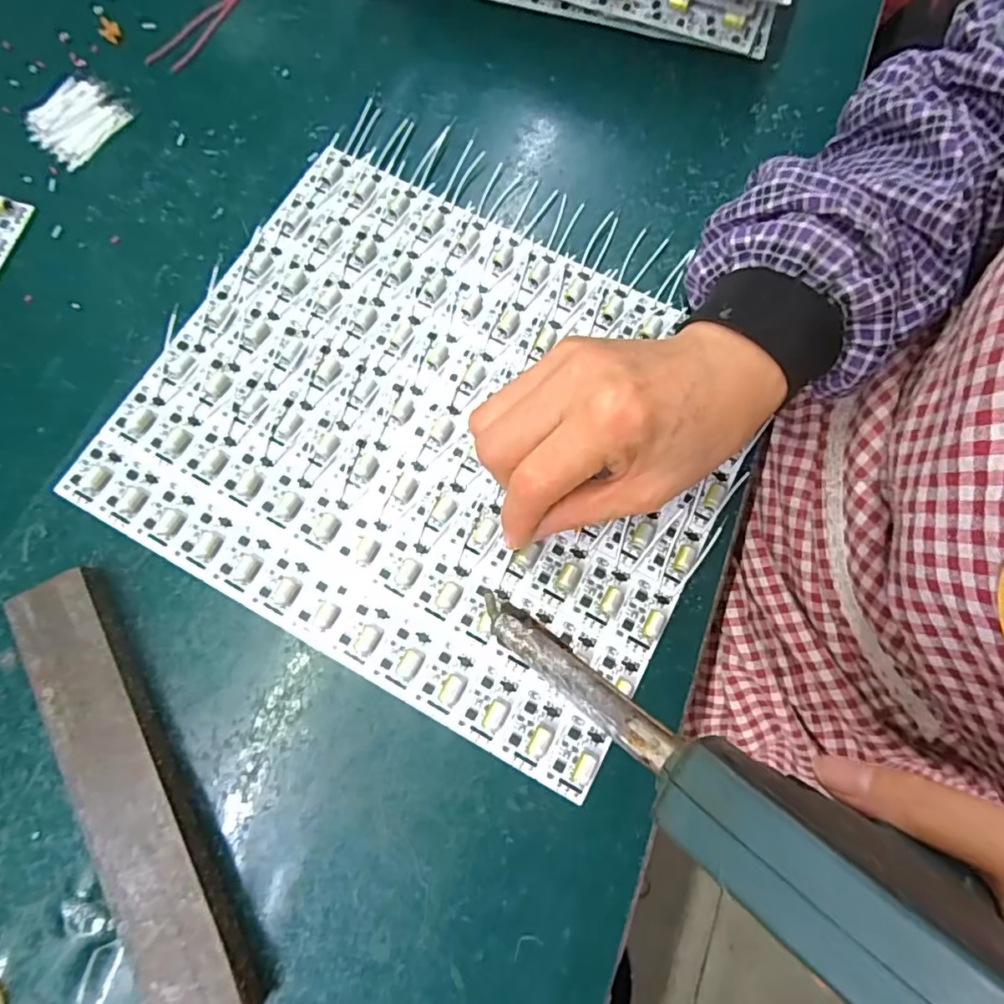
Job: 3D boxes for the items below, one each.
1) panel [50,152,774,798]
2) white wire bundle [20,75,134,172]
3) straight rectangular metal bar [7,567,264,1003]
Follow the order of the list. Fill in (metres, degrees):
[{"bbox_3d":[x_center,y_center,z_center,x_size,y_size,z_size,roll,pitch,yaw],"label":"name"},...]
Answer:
[{"bbox_3d":[-0.034,-0.041,0.287,0.288,0.008,0.240,28,77,7],"label":"panel"},{"bbox_3d":[-0.254,-0.228,0.334,0.052,0.004,0.052,36,78,9],"label":"white wire bundle"},{"bbox_3d":[-0.155,0.122,0.236,0.036,0.017,0.193,-29,77,-8],"label":"straight rectangular metal bar"}]

